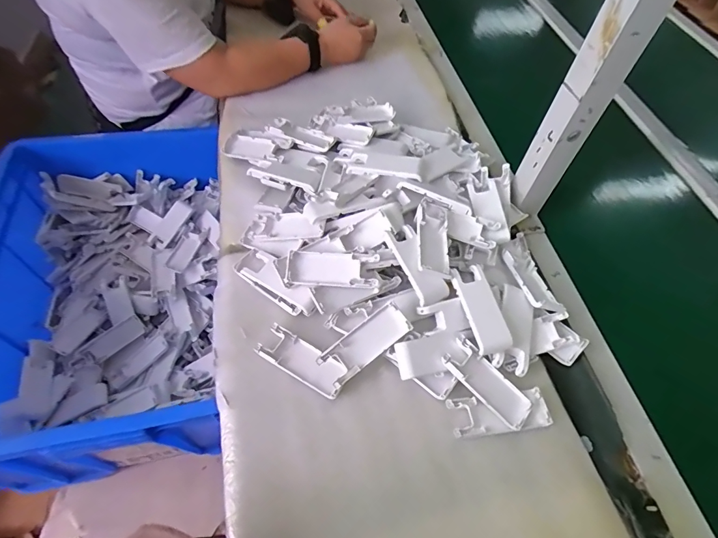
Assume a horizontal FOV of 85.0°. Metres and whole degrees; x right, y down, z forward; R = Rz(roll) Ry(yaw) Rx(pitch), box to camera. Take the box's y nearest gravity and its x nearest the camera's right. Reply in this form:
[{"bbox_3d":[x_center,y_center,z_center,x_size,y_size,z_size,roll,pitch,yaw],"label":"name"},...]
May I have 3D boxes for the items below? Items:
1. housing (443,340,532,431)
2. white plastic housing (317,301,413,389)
[{"bbox_3d":[0.137,0.120,0.414,0.102,0.008,0.040,44,63,6],"label":"housing"},{"bbox_3d":[0.007,0.079,0.419,0.099,0.021,0.039,-37,66,-8],"label":"white plastic housing"}]

